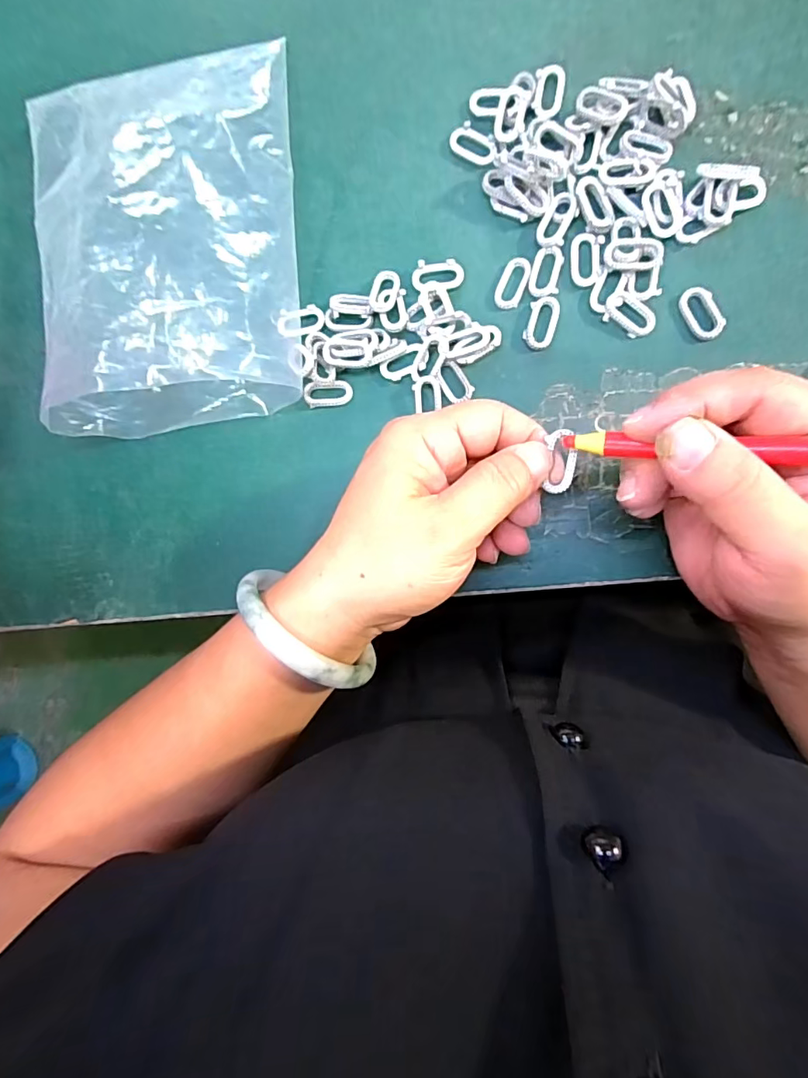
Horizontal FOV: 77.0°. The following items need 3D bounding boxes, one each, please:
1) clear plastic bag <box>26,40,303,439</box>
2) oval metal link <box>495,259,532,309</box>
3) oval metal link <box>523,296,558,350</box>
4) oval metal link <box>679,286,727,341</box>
[{"bbox_3d":[-0.121,-0.154,0.251,0.132,0.047,0.188,-6,88,9],"label":"clear plastic bag"},{"bbox_3d":[0.052,-0.124,0.244,0.012,0.004,0.025,21,92,9],"label":"oval metal link"},{"bbox_3d":[0.066,-0.103,0.242,0.014,0.004,0.025,14,91,9],"label":"oval metal link"},{"bbox_3d":[0.136,-0.103,0.231,0.014,0.004,0.025,-25,85,8],"label":"oval metal link"}]

